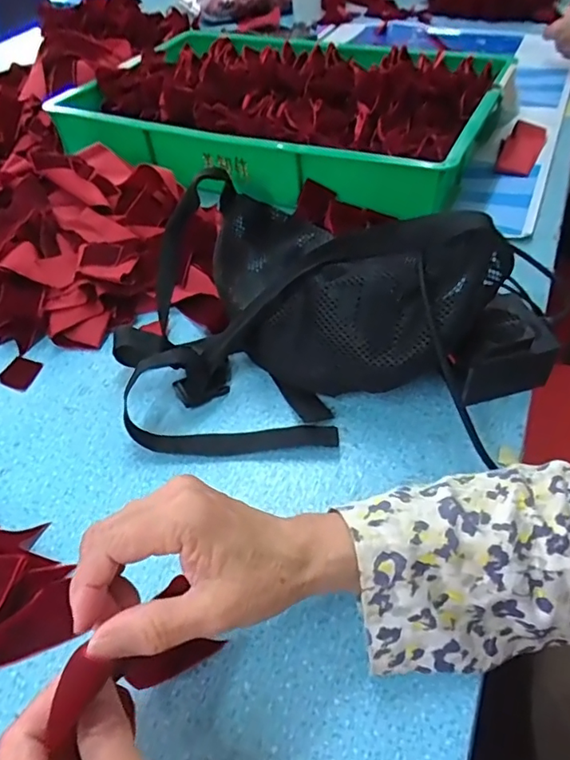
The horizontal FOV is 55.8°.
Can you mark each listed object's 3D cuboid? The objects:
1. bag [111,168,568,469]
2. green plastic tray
[{"bbox_3d":[0.035,-0.062,0.428,0.342,0.129,0.228,4,47,8],"label":"bag"},{"bbox_3d":[-0.007,-0.387,0.750,0.556,0.092,0.376,19,51,21],"label":"green plastic tray"}]

